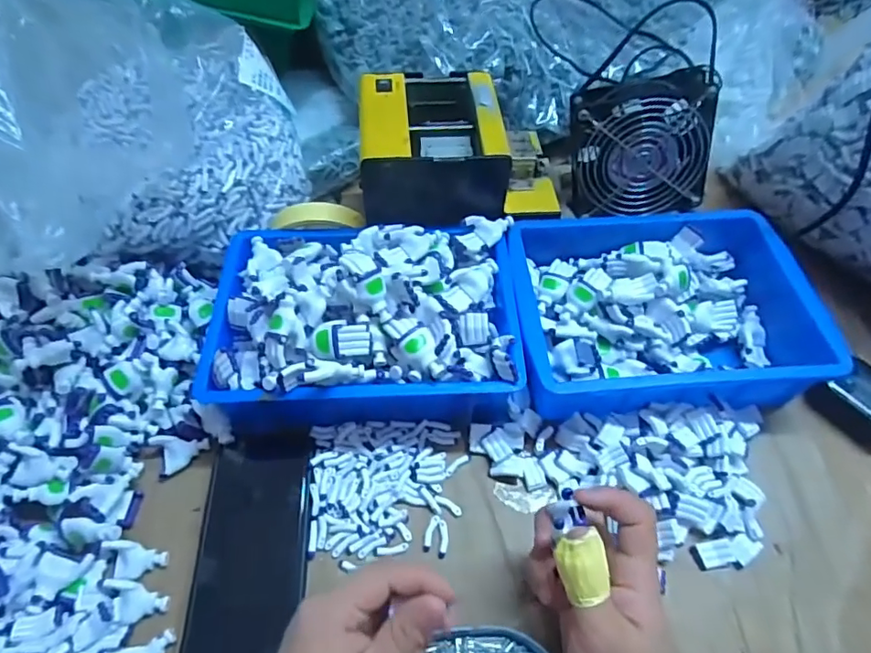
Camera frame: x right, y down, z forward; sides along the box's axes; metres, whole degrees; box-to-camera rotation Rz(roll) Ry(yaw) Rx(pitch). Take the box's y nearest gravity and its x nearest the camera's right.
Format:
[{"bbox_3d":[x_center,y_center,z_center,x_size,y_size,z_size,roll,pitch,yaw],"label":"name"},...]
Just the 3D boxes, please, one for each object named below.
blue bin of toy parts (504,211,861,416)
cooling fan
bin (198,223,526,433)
[{"bbox_3d":[0.191,-0.023,0.455,0.252,0.055,0.190,-2,59,-4],"label":"blue bin of toy parts"},{"bbox_3d":[0.191,-0.169,0.484,0.123,0.118,0.055,-3,36,10],"label":"cooling fan"},{"bbox_3d":[-0.056,-0.012,0.415,0.244,0.082,0.174,0,59,-3],"label":"bin"}]

